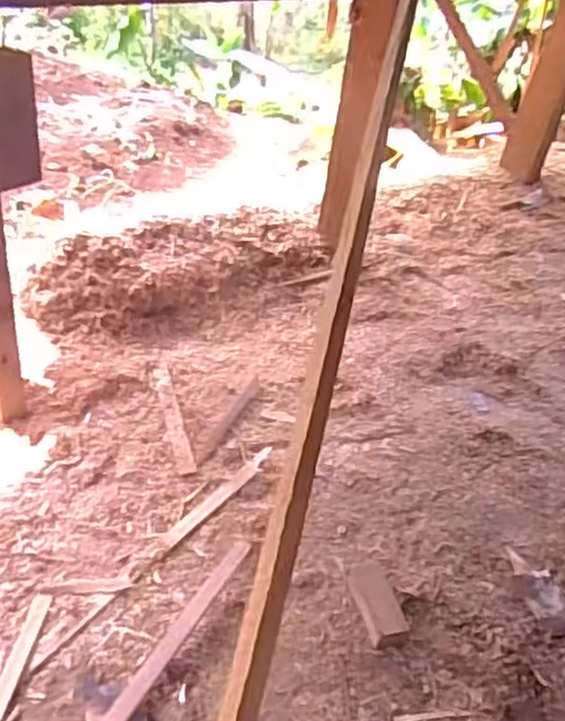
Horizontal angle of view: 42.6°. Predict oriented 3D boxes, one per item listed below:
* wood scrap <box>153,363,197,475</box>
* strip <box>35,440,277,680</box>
[{"bbox_3d":[-0.183,0.090,1.200,0.035,0.012,0.261,-7,40,-16],"label":"wood scrap"},{"bbox_3d":[-0.155,0.249,0.999,0.025,0.004,0.463,27,43,25],"label":"strip"}]

